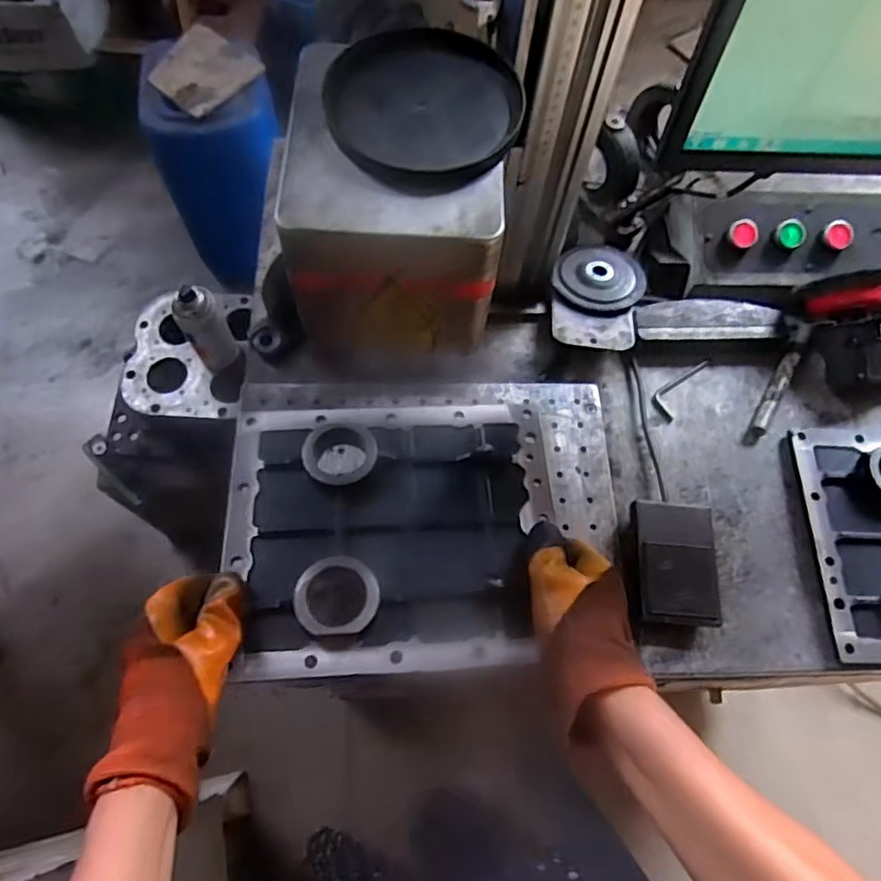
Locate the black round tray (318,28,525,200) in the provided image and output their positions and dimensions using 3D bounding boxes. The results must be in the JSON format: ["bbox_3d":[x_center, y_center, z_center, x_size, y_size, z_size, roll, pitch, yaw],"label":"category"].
[{"bbox_3d":[-0.006,-0.156,0.291,0.089,0.012,0.087,1,65,-3],"label":"black round tray"}]

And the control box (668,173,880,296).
[{"bbox_3d":[0.413,-0.206,0.651,0.321,0.065,0.139,-1,67,-3],"label":"control box"}]

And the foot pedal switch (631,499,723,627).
[{"bbox_3d":[0.200,0.100,0.537,0.065,0.024,0.106,5,67,-1],"label":"foot pedal switch"}]

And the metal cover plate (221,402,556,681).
[{"bbox_3d":[-0.037,0.061,0.472,0.240,0.034,0.208,-2,66,-4],"label":"metal cover plate"}]

